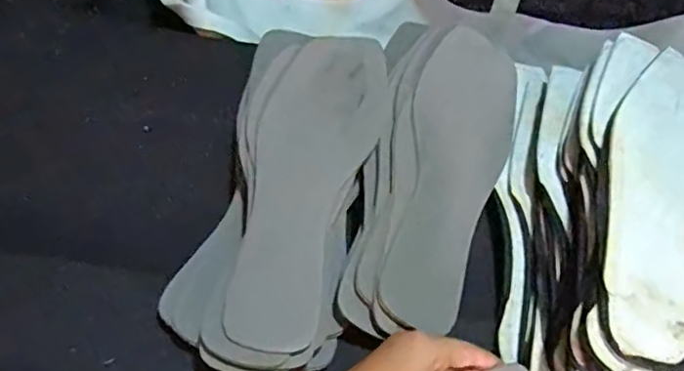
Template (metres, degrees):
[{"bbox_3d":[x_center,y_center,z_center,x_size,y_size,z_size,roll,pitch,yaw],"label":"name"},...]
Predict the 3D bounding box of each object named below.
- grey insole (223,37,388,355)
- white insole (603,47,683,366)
[{"bbox_3d":[-0.028,-0.007,0.398,0.083,0.017,0.237,17,65,0],"label":"grey insole"},{"bbox_3d":[0.226,-0.005,0.400,0.080,0.008,0.273,25,57,2],"label":"white insole"}]

